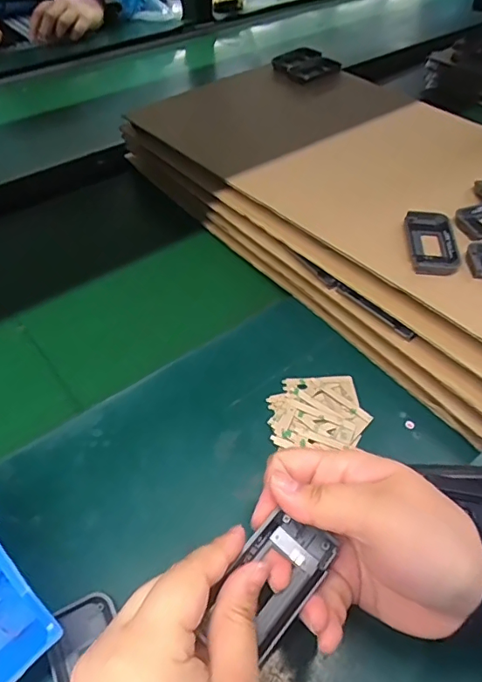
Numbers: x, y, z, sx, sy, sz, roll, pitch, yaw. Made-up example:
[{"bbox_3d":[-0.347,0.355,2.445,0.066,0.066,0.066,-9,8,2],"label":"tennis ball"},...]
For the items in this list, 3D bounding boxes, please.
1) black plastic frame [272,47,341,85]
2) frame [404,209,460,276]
[{"bbox_3d":[0.093,-0.385,0.692,0.079,0.019,0.071,-32,56,-26],"label":"black plastic frame"},{"bbox_3d":[0.161,-0.085,0.419,0.038,0.010,0.081,5,48,4],"label":"frame"}]

